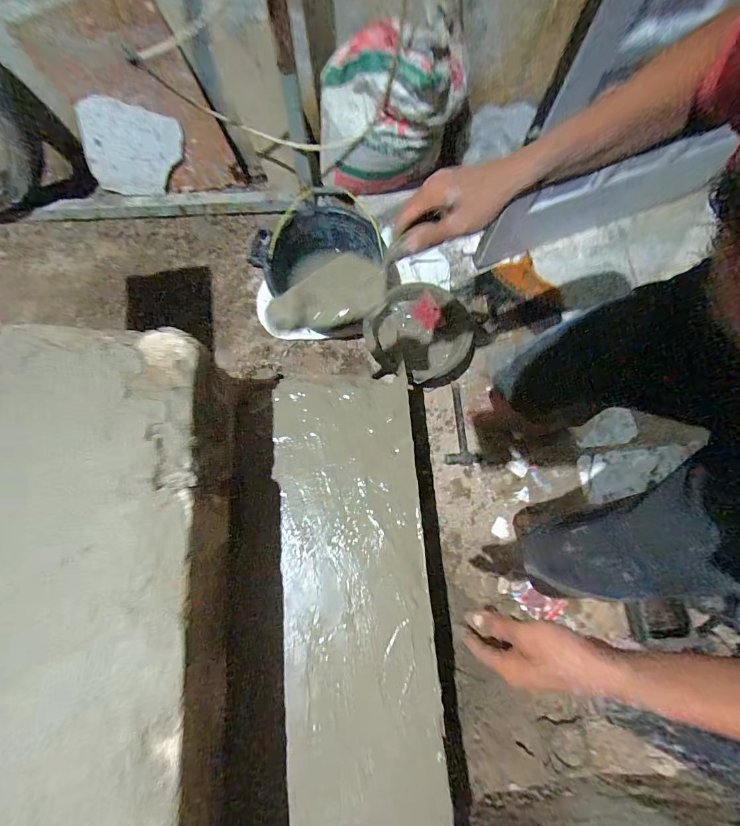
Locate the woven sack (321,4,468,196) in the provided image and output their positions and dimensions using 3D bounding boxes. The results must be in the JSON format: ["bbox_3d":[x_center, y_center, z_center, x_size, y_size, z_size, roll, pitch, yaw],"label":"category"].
[{"bbox_3d":[0.037,-0.726,0.897,0.324,0.327,0.196,6,74,0],"label":"woven sack"}]

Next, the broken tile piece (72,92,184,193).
[{"bbox_3d":[-0.679,-0.740,1.053,0.230,0.249,0.025,8,51,-29],"label":"broken tile piece"}]

